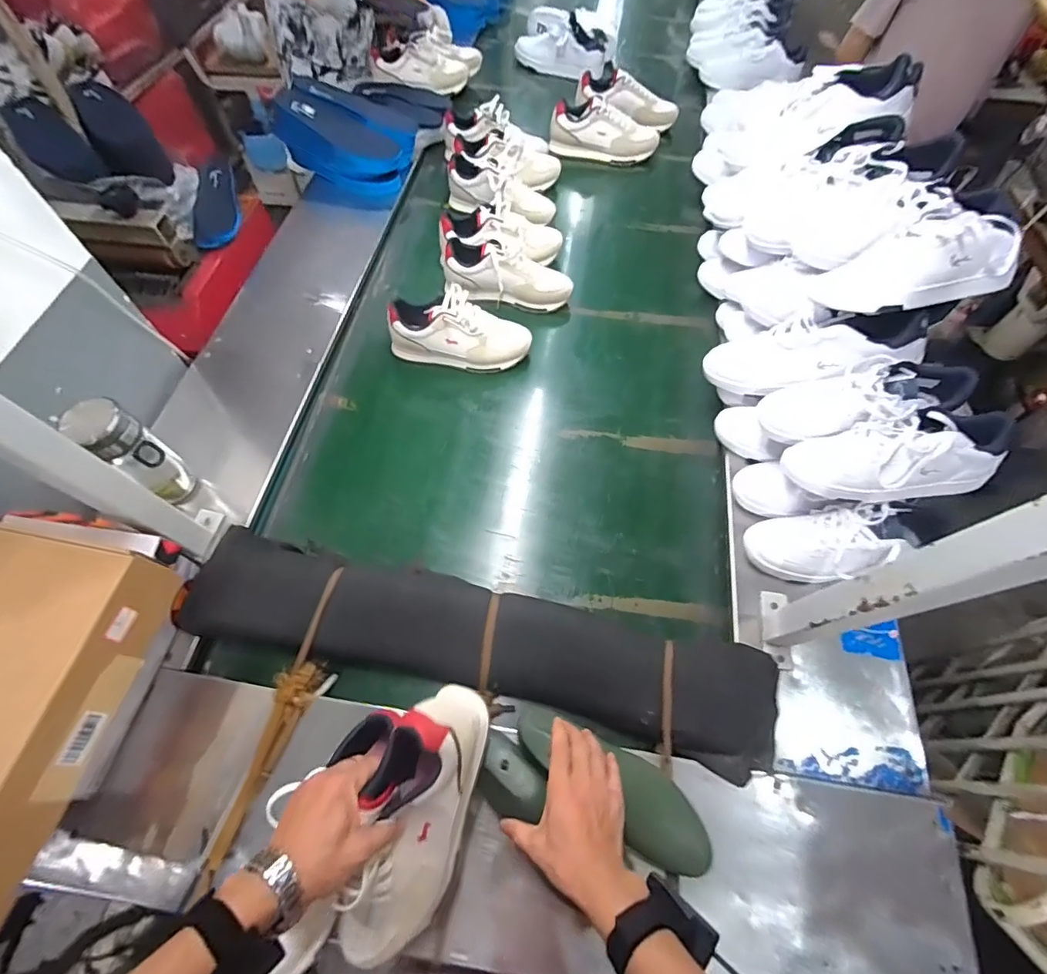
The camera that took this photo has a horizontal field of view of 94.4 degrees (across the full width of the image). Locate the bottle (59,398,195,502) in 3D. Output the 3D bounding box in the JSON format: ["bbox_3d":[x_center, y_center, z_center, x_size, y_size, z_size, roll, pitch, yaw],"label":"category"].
[{"bbox_3d":[-0.562,-0.042,0.720,0.077,0.204,0.066,36,67,16],"label":"bottle"}]

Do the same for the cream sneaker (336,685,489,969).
[{"bbox_3d":[-0.106,0.350,0.487,0.087,0.092,0.263,16,86,7],"label":"cream sneaker"}]

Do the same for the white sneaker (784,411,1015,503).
[{"bbox_3d":[0.518,-0.037,0.683,0.267,0.111,0.100,-7,61,15],"label":"white sneaker"}]

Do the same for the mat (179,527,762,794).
[{"bbox_3d":[-0.069,0.233,0.726,0.836,0.126,0.176,13,62,5],"label":"mat"}]

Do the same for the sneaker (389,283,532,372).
[{"bbox_3d":[-0.126,-0.307,0.956,0.274,0.114,0.109,13,62,5],"label":"sneaker"}]

